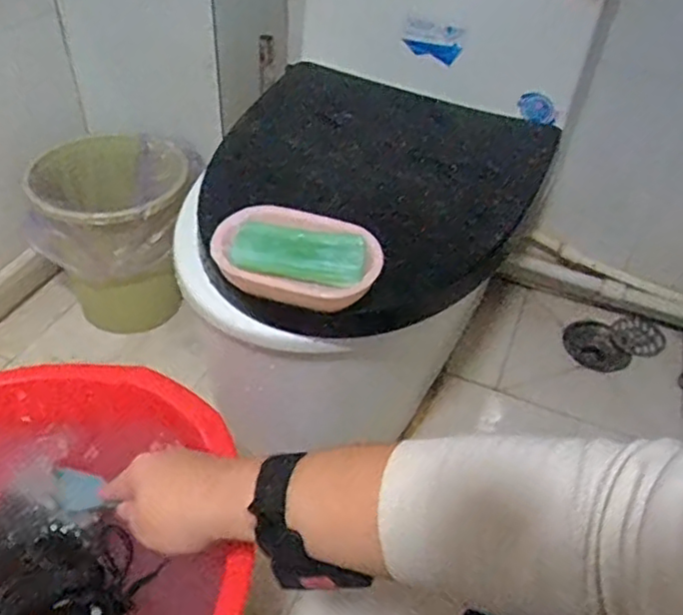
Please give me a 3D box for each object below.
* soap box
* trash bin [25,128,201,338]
[{"bbox_3d":[-0.041,-0.046,0.591,0.155,0.035,0.097,14,44,10],"label":"soap box"},{"bbox_3d":[-0.374,-0.118,1.112,0.256,0.265,0.235,-13,45,-18],"label":"trash bin"}]

